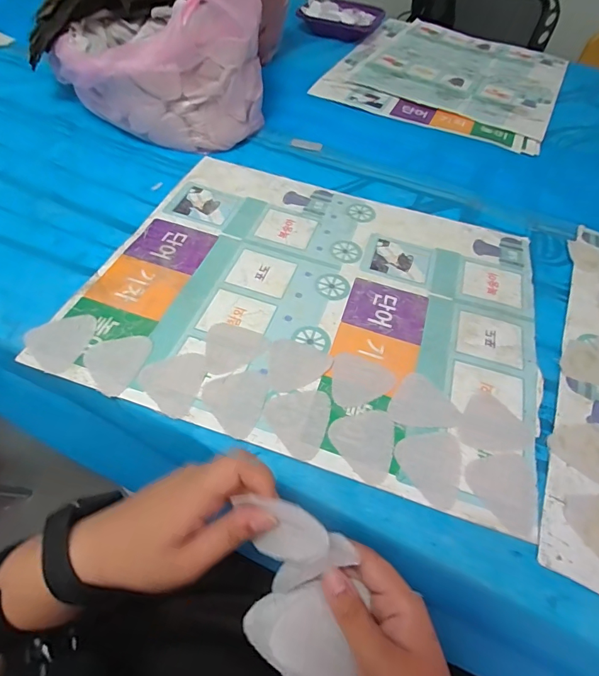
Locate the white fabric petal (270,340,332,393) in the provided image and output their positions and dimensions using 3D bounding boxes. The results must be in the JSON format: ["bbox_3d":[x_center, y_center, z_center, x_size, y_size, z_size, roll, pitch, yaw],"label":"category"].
[{"bbox_3d":[0.001,0.025,0.392,0.060,0.004,0.057,3,54,-4],"label":"white fabric petal"}]

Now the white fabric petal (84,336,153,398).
[{"bbox_3d":[-0.163,0.022,0.377,0.056,0.004,0.061,-26,57,-25],"label":"white fabric petal"}]

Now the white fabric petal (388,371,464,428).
[{"bbox_3d":[0.116,0.063,0.369,0.060,0.004,0.054,27,56,14],"label":"white fabric petal"}]

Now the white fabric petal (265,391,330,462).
[{"bbox_3d":[-0.002,0.071,0.357,0.055,0.004,0.064,18,54,7],"label":"white fabric petal"}]

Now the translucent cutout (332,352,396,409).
[{"bbox_3d":[0.061,0.040,0.387,0.058,0.004,0.057,7,54,-1],"label":"translucent cutout"}]

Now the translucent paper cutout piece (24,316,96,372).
[{"bbox_3d":[-0.221,0.002,0.385,0.062,0.005,0.058,-36,65,-27],"label":"translucent paper cutout piece"}]

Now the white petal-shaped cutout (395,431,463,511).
[{"bbox_3d":[0.111,0.105,0.346,0.055,0.004,0.066,22,55,10],"label":"white petal-shaped cutout"}]

